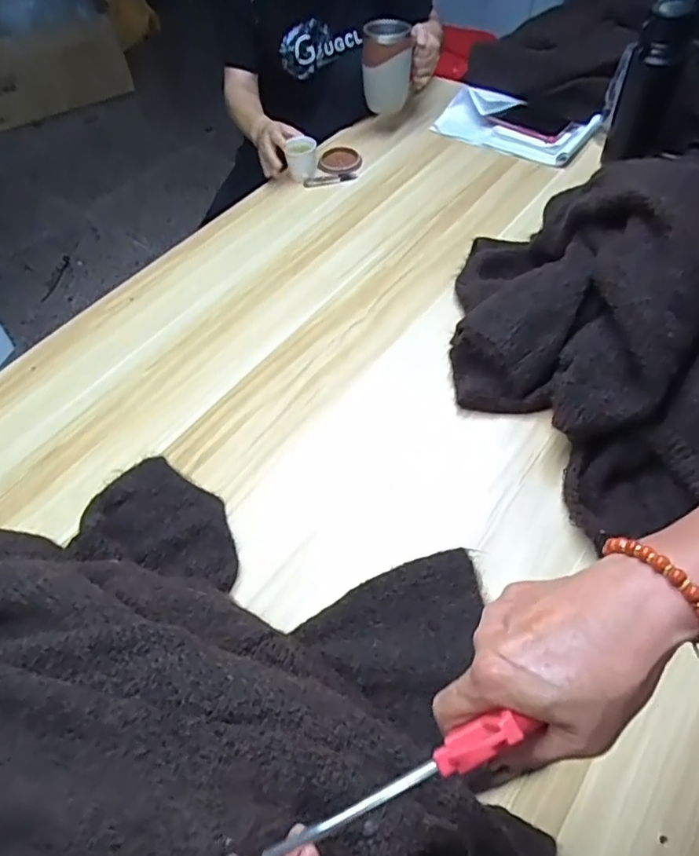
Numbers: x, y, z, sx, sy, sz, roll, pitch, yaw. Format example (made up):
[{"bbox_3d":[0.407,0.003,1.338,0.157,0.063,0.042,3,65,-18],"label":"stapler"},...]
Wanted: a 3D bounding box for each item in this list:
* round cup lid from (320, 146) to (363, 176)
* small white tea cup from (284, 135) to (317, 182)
[{"bbox_3d":[-0.017,-0.507,1.073,0.082,0.009,0.075,-8,62,-11],"label":"round cup lid"},{"bbox_3d":[-0.087,-0.502,1.053,0.051,0.065,0.049,-3,55,4],"label":"small white tea cup"}]

